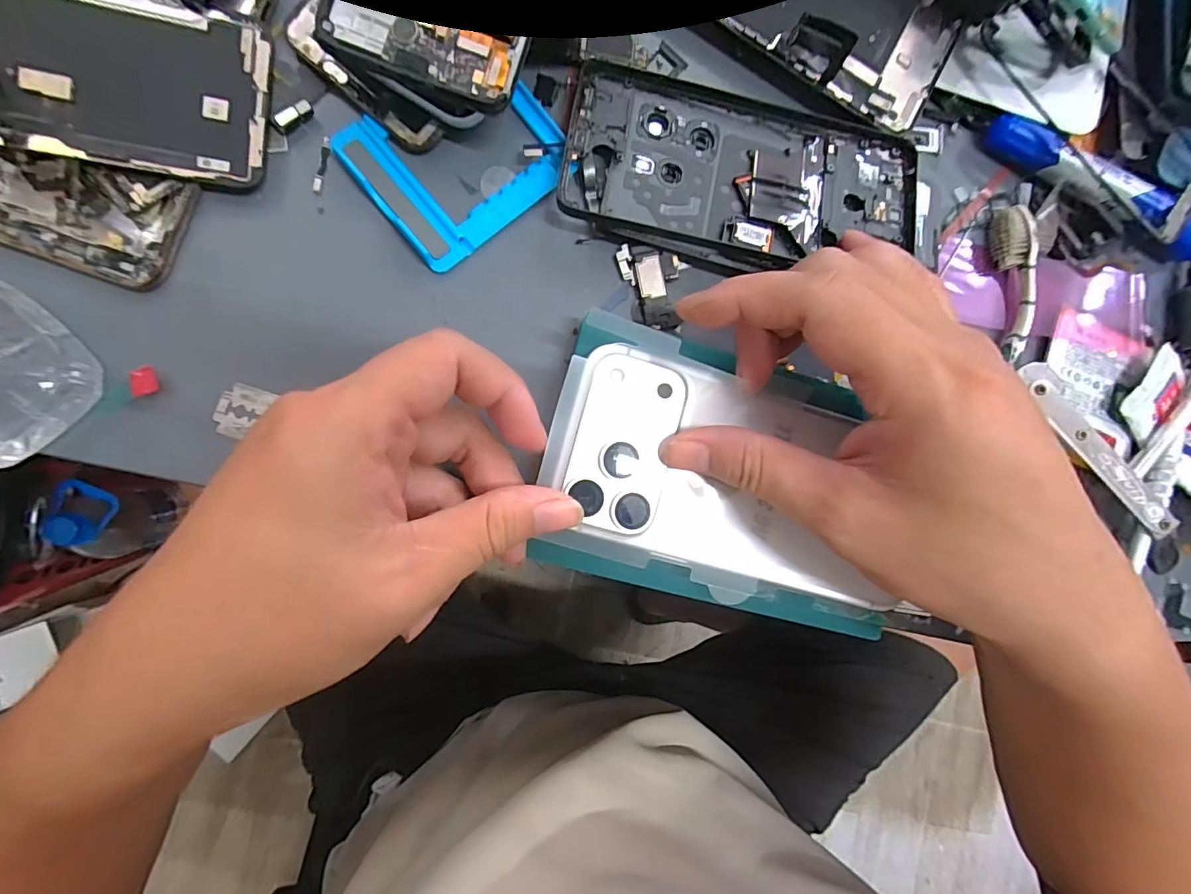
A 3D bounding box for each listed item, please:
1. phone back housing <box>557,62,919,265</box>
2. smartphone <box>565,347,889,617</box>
[{"bbox_3d":[0.069,-0.126,0.234,0.161,0.014,0.081,9,86,-9],"label":"phone back housing"},{"bbox_3d":[0.060,0.012,0.212,0.144,0.009,0.077,17,89,-9],"label":"smartphone"}]

